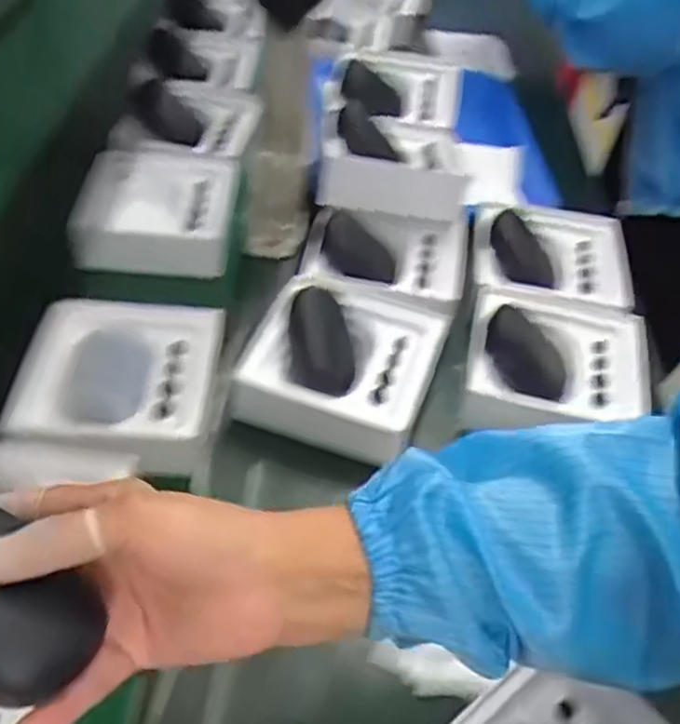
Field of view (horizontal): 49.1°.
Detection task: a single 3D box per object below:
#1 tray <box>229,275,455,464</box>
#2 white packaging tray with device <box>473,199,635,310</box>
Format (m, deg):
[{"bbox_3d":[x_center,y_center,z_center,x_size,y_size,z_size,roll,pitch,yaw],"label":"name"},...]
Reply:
[{"bbox_3d":[0.004,-0.004,0.604,0.136,0.055,0.143,15,46,12],"label":"tray"},{"bbox_3d":[0.202,-0.100,0.716,0.147,0.048,0.143,9,45,7],"label":"white packaging tray with device"}]

